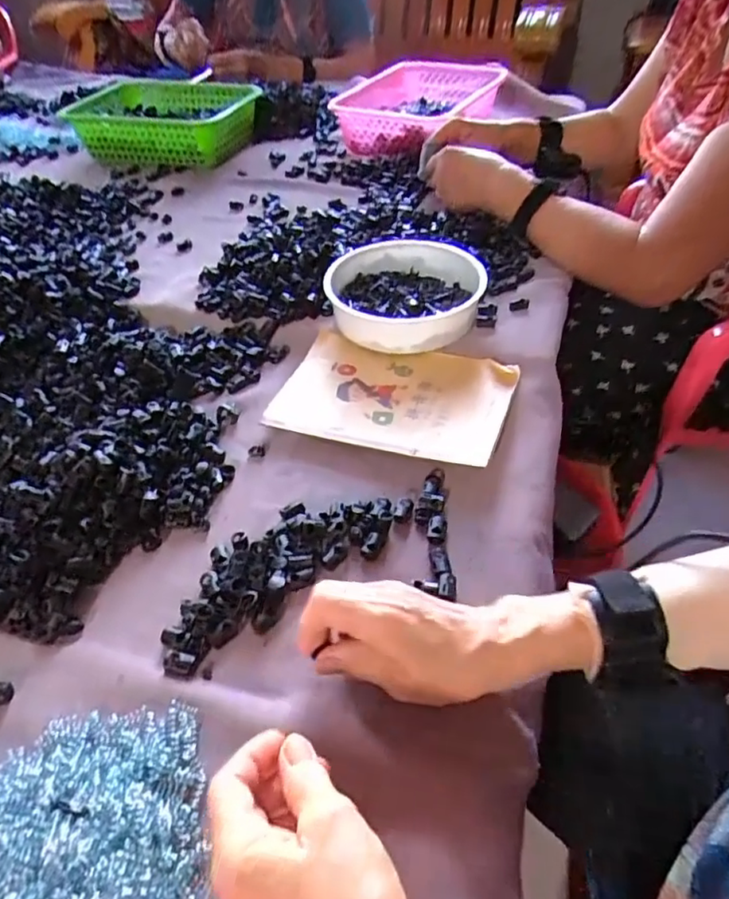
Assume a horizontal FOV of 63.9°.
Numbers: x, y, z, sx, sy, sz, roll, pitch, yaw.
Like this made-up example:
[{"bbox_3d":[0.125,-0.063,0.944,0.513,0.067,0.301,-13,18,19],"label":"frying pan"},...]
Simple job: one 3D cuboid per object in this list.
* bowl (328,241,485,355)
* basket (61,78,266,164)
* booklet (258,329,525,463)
[{"bbox_3d":[0.042,-0.163,0.620,0.160,0.047,0.168,-2,45,2],"label":"bowl"},{"bbox_3d":[-0.345,-0.555,0.999,0.311,0.094,0.197,12,47,15],"label":"basket"},{"bbox_3d":[0.027,-0.051,0.537,0.200,0.013,0.140,13,48,16],"label":"booklet"}]

